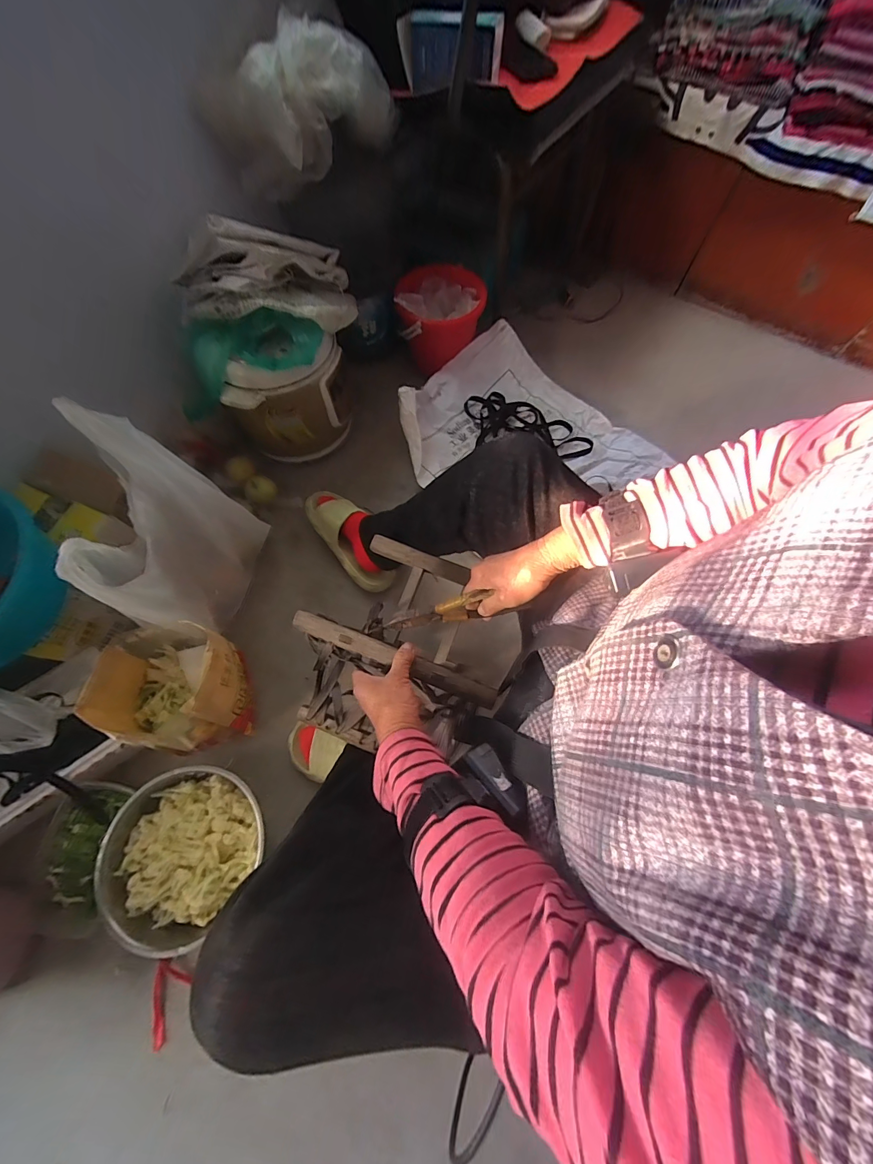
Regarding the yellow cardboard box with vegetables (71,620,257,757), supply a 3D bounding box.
[{"bbox_3d":[-0.434,0.185,0.673,0.175,0.204,0.182,4,68,2],"label":"yellow cardboard box with vegetables"}]

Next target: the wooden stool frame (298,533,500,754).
[{"bbox_3d":[-0.041,0.088,0.576,0.260,0.191,0.319,19,70,7],"label":"wooden stool frame"}]

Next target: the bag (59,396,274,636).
[{"bbox_3d":[-0.444,-0.064,0.662,0.145,0.347,0.273,1,68,1],"label":"bag"}]

